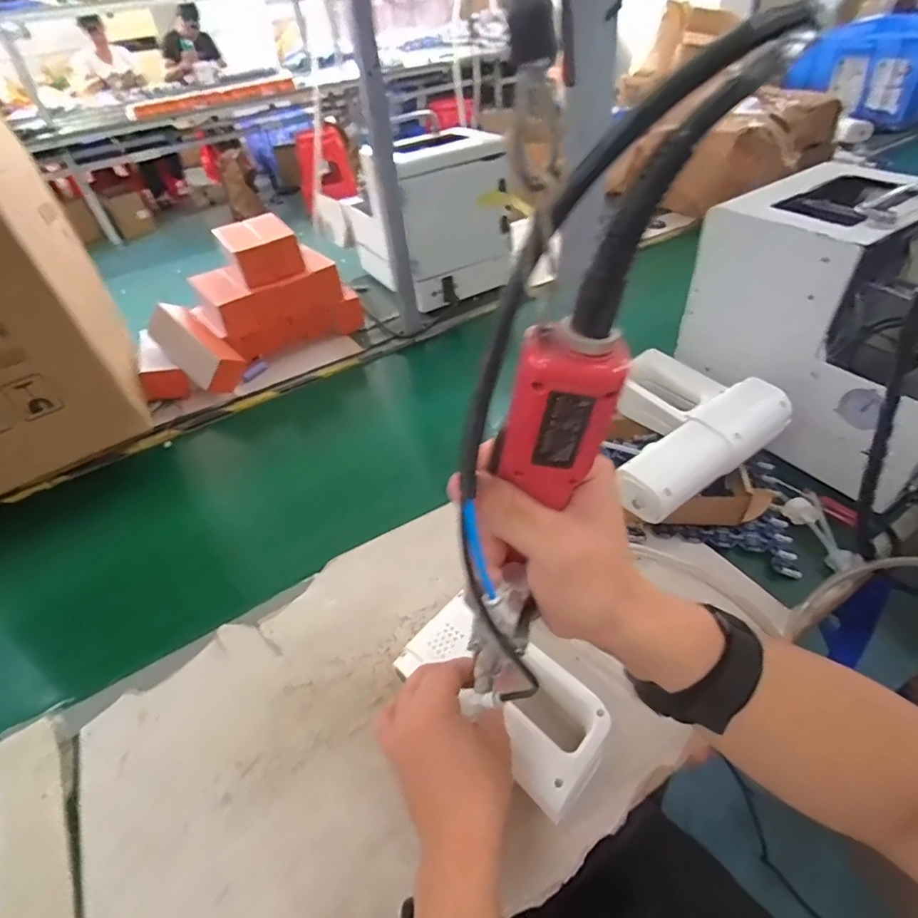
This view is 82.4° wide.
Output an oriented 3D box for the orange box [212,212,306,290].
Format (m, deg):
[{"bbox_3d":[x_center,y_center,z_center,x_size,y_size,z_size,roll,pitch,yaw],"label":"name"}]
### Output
[{"bbox_3d":[-0.365,-0.383,0.957,0.122,0.059,0.166,-26,46,-20],"label":"orange box"}]

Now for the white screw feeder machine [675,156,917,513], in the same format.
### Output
[{"bbox_3d":[0.458,-0.139,0.605,0.198,0.274,0.323,-29,47,-22],"label":"white screw feeder machine"}]

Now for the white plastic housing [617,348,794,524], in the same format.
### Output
[{"bbox_3d":[0.231,-0.034,0.589,0.211,0.059,0.187,-34,49,-27],"label":"white plastic housing"}]

